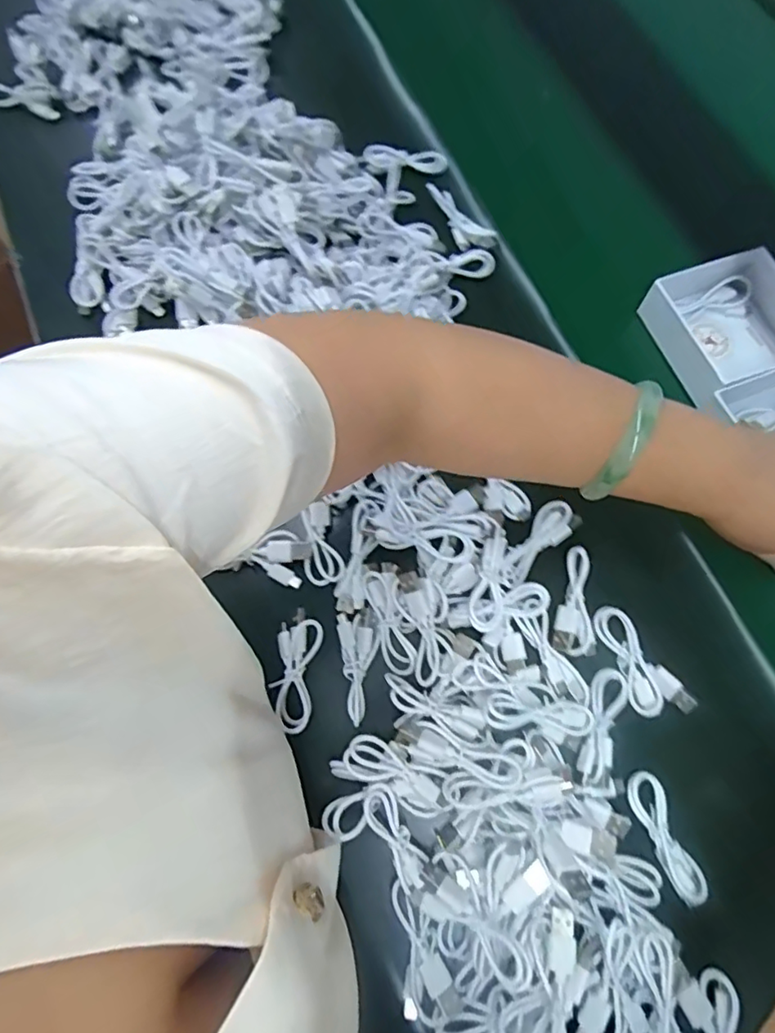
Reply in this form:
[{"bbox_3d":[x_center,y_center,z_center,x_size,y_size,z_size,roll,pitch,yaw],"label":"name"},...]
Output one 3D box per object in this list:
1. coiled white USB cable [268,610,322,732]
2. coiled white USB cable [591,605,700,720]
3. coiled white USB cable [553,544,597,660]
[{"bbox_3d":[-0.060,0.099,0.360,0.028,0.010,0.075,6,73,3],"label":"coiled white USB cable"},{"bbox_3d":[0.160,0.095,0.360,0.030,0.012,0.076,-29,74,-8],"label":"coiled white USB cable"},{"bbox_3d":[0.122,0.056,0.370,0.027,0.010,0.069,0,73,1],"label":"coiled white USB cable"}]

